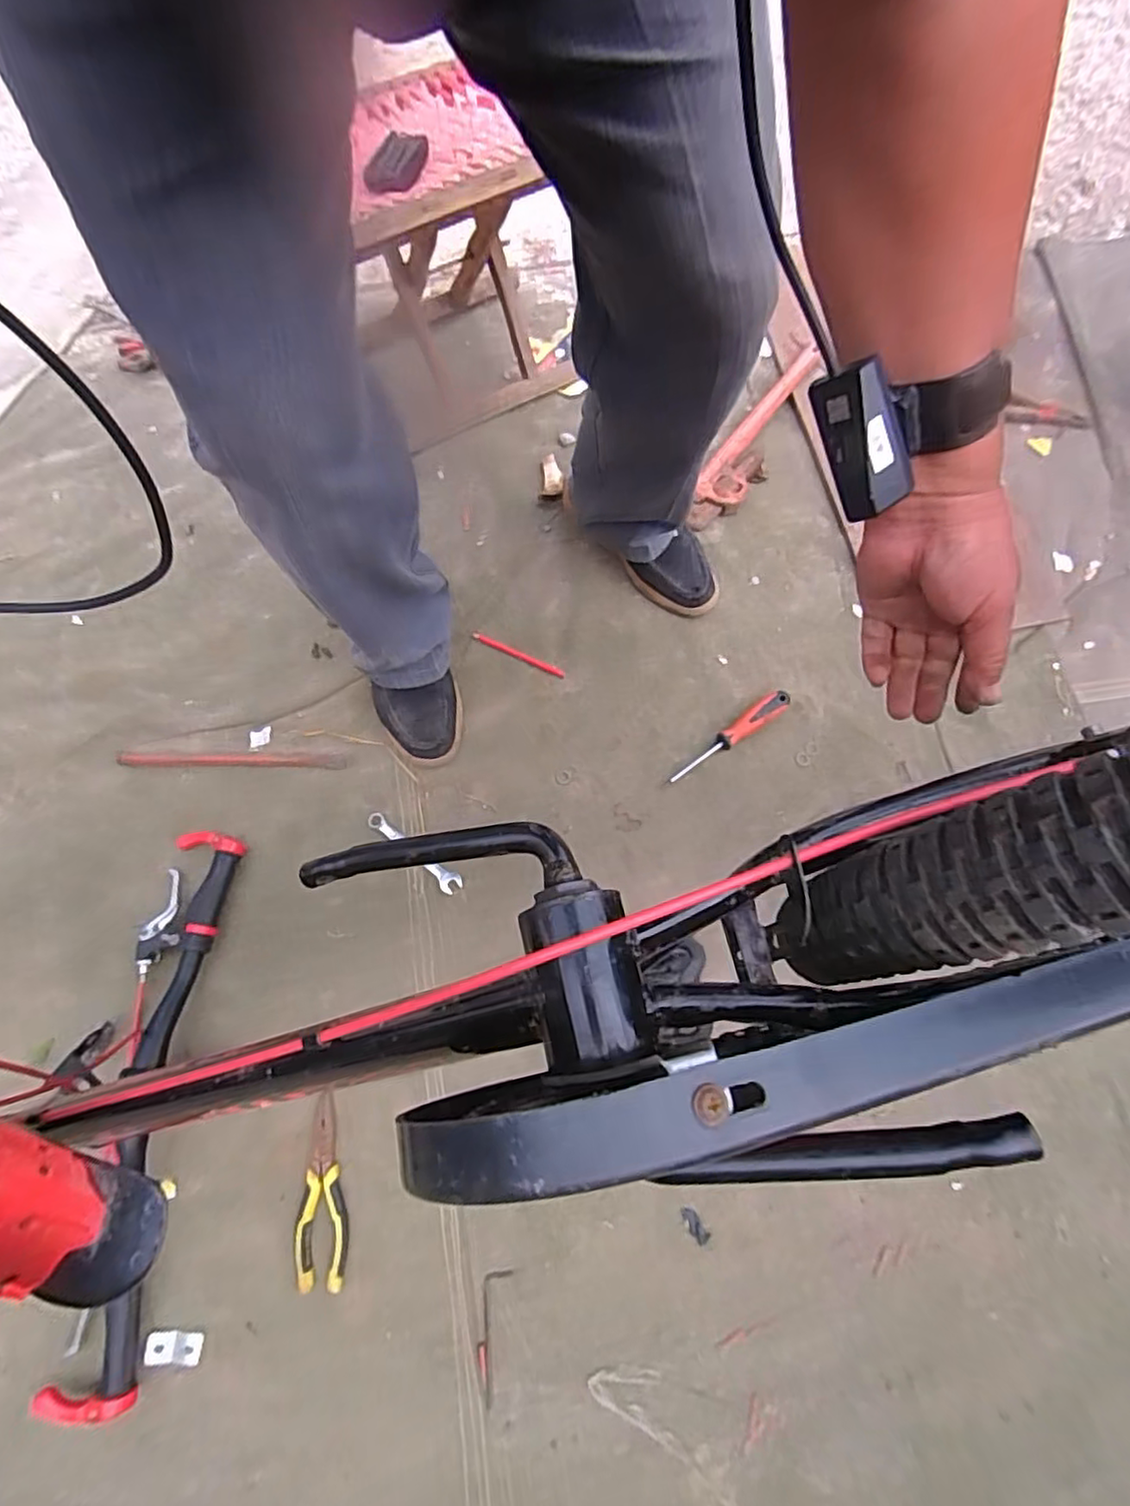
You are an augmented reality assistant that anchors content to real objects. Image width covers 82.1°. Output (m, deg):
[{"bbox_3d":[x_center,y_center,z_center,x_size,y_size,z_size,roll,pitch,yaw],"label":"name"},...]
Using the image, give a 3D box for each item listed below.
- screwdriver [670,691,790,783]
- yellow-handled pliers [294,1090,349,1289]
[{"bbox_3d":[0.210,-0.020,0.828,0.183,0.029,0.027,-35,74,-10],"label":"screwdriver"},{"bbox_3d":[-0.259,0.459,0.682,0.054,0.011,0.175,-11,71,-2],"label":"yellow-handled pliers"}]

